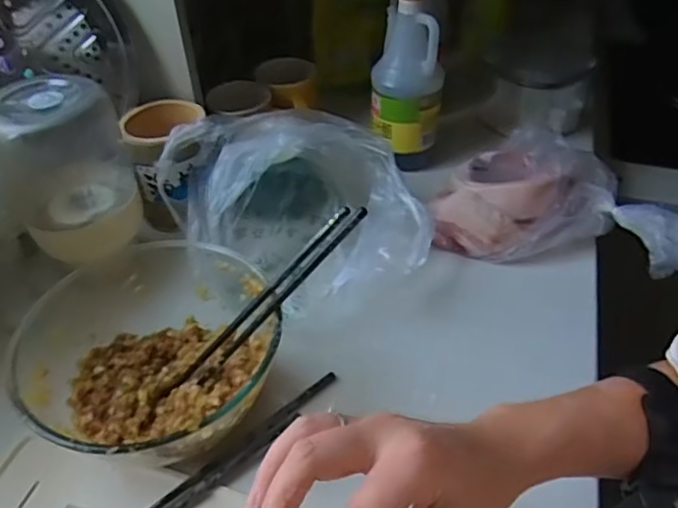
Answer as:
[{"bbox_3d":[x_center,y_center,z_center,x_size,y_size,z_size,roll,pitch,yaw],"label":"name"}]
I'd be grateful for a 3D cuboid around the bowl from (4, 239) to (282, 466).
[{"bbox_3d":[-0.143,0.093,0.483,0.190,0.094,0.188,-1,43,1],"label":"bowl"}]

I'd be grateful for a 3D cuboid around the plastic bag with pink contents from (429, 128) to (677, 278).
[{"bbox_3d":[0.259,-0.067,0.644,0.273,0.100,0.186,15,46,16],"label":"plastic bag with pink contents"}]

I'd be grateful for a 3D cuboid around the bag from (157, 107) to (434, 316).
[{"bbox_3d":[-0.036,-0.058,0.623,0.265,0.122,0.176,26,50,26],"label":"bag"}]

